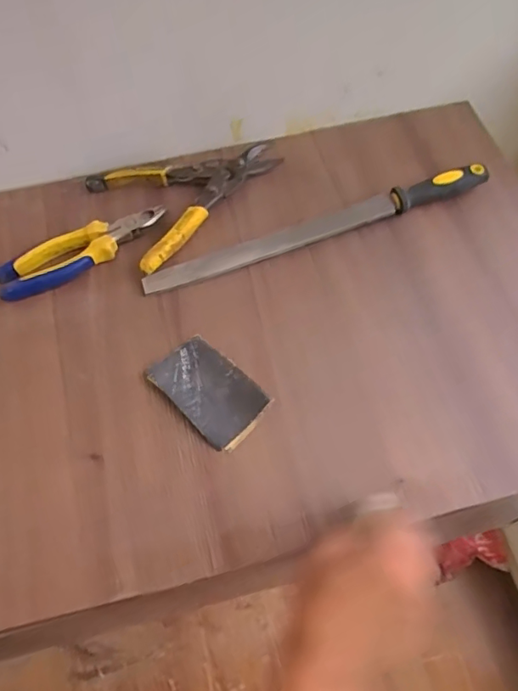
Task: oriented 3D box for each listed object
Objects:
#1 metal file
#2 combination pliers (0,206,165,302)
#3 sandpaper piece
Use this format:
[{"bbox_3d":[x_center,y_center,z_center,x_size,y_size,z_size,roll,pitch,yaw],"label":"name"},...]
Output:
[{"bbox_3d":[0.070,-0.135,0.602,0.413,0.018,0.026,-19,62,-7],"label":"metal file"},{"bbox_3d":[-0.200,-0.108,0.600,0.195,0.019,0.048,-25,62,-10],"label":"combination pliers"},{"bbox_3d":[-0.049,0.042,0.519,0.070,0.014,0.116,-41,66,-18],"label":"sandpaper piece"}]

